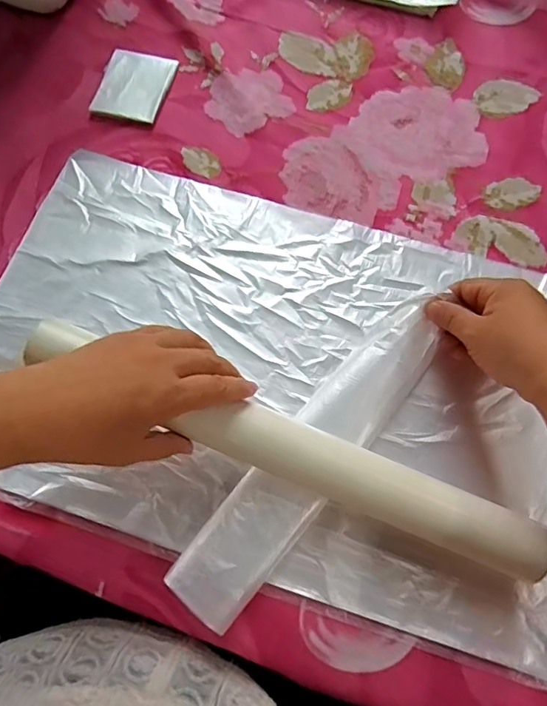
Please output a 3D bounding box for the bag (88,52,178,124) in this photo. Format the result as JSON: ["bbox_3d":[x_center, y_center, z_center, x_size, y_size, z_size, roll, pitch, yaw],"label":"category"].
[{"bbox_3d":[-0.137,-0.263,0.467,0.065,0.006,0.077,11,73,4],"label":"bag"}]

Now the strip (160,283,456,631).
[{"bbox_3d":[0.033,0.067,0.341,0.054,0.019,0.264,37,76,12],"label":"strip"}]

